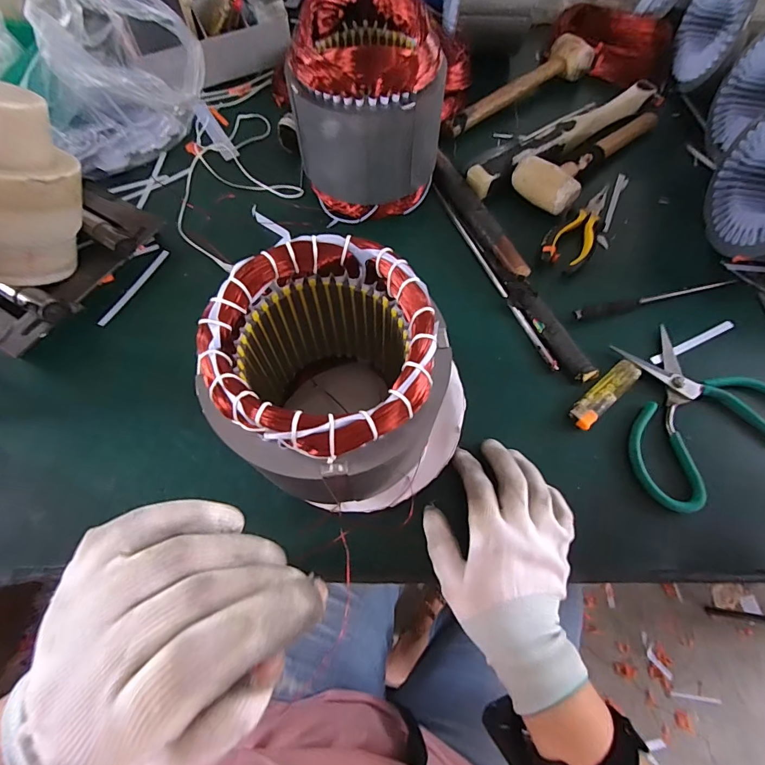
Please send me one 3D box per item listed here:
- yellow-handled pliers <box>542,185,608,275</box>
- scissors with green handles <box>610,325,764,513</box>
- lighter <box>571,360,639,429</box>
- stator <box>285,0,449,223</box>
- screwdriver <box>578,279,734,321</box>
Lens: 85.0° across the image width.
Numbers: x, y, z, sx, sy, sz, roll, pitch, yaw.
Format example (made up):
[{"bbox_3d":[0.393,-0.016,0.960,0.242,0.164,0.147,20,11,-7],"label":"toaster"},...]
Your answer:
[{"bbox_3d":[0.234,-0.185,0.492,0.052,0.017,0.140,32,70,13],"label":"yellow-handled pliers"},{"bbox_3d":[0.290,0.023,0.398,0.168,0.014,0.148,-24,68,-11],"label":"scissors with green handles"},{"bbox_3d":[0.212,0.010,0.396,0.090,0.008,0.023,-39,72,-16],"label":"lighter"},{"bbox_3d":[-0.011,-0.284,0.452,0.144,0.162,0.151,6,66,2],"label":"stator"},{"bbox_3d":[0.302,-0.095,0.451,0.209,0.010,0.012,-15,67,-7],"label":"screwdriver"}]

